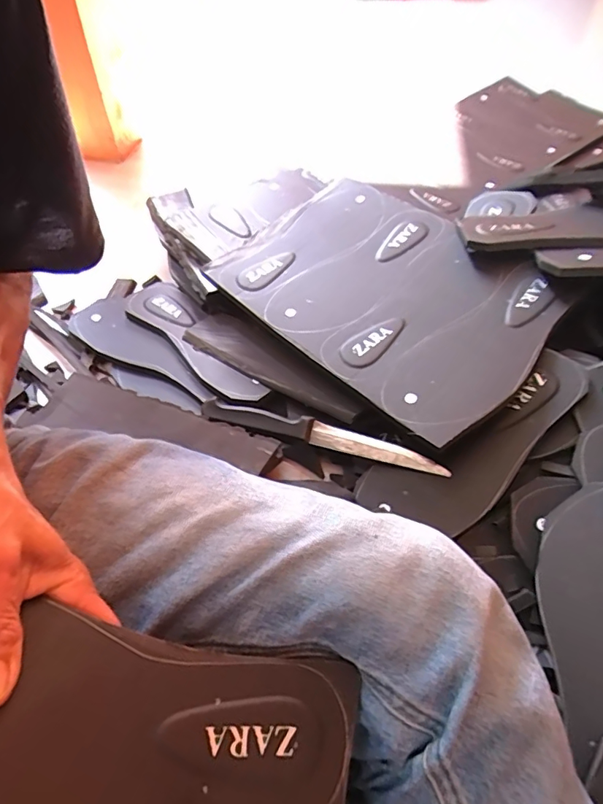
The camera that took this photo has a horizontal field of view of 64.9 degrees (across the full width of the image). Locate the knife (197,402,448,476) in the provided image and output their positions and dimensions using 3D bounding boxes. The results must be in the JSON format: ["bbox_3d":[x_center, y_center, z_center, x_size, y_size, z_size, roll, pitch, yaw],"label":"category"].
[{"bbox_3d":[0.016,0.032,0.480,0.251,0.012,0.025,16,53,10],"label":"knife"}]

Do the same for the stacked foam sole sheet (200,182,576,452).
[{"bbox_3d":[0.091,-0.133,0.528,0.251,0.032,0.362,-36,59,-22],"label":"stacked foam sole sheet"}]

